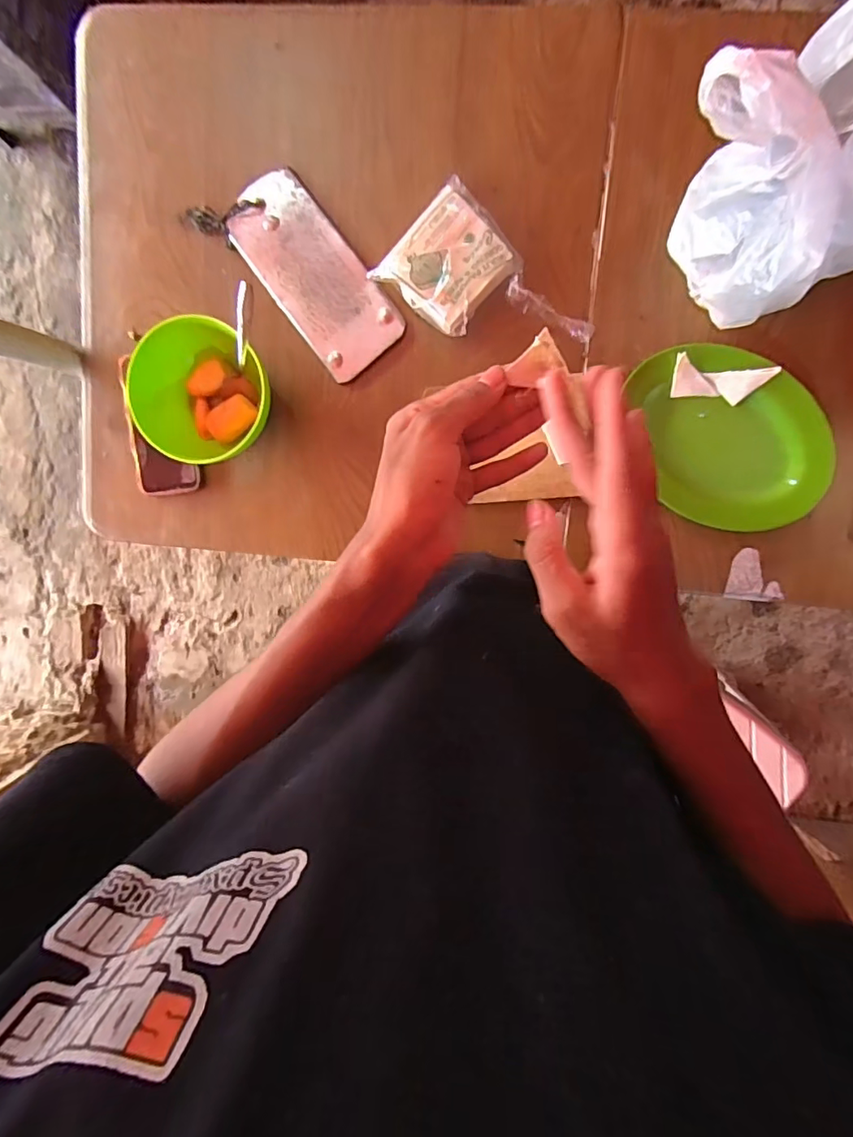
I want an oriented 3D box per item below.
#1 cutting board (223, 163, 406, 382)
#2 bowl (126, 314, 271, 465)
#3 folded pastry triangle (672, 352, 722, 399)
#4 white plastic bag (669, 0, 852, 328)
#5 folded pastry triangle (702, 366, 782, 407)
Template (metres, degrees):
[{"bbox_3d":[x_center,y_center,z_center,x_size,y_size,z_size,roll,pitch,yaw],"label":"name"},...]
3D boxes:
[{"bbox_3d":[-0.130,-0.338,0.603,0.104,0.009,0.228,-38,95,8],"label":"cutting board"},{"bbox_3d":[-0.249,-0.195,0.593,0.147,0.076,0.146,0,98,3],"label":"bowl"},{"bbox_3d":[0.295,-0.210,0.566,0.051,0.004,0.047,-1,124,5],"label":"folded pastry triangle"},{"bbox_3d":[0.325,-0.331,0.413,0.204,0.286,0.163,-33,95,7],"label":"white plastic bag"},{"bbox_3d":[0.339,-0.197,0.564,0.068,0.011,0.035,4,107,23],"label":"folded pastry triangle"}]

